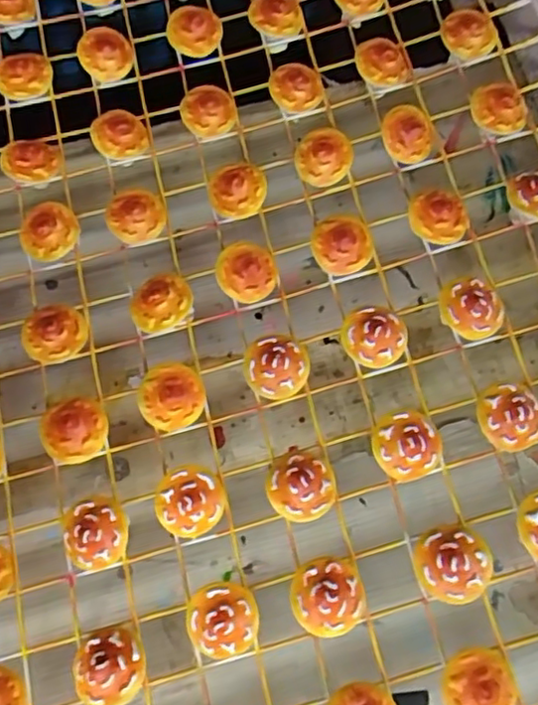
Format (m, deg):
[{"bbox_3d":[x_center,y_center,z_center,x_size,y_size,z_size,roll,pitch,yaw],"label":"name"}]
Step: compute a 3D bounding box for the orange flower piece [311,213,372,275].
[{"bbox_3d":[0.023,-0.035,0.198,0.018,0.006,0.018,1,75,-3],"label":"orange flower piece"}]

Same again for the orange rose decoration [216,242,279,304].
[{"bbox_3d":[-0.007,-0.026,0.199,0.019,0.008,0.018,1,75,-3],"label":"orange rose decoration"}]

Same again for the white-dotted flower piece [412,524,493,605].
[{"bbox_3d":[0.049,0.057,0.168,0.019,0.008,0.019,1,75,-3],"label":"white-dotted flower piece"}]

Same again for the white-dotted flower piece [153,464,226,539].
[{"bbox_3d":[-0.023,0.042,0.178,0.019,0.007,0.019,-14,76,-6],"label":"white-dotted flower piece"}]

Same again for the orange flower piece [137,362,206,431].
[{"bbox_3d":[-0.030,0.013,0.188,0.019,0.006,0.019,1,75,-3],"label":"orange flower piece"}]

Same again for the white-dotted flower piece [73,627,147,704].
[{"bbox_3d":[-0.043,0.084,0.168,0.019,0.009,0.019,1,75,-3],"label":"white-dotted flower piece"}]

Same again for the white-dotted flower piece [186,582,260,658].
[{"bbox_3d":[-0.012,0.072,0.168,0.019,0.006,0.019,1,75,-3],"label":"white-dotted flower piece"}]

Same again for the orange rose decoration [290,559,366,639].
[{"bbox_3d":[0.016,0.066,0.168,0.019,0.009,0.019,-17,76,-7],"label":"orange rose decoration"}]

